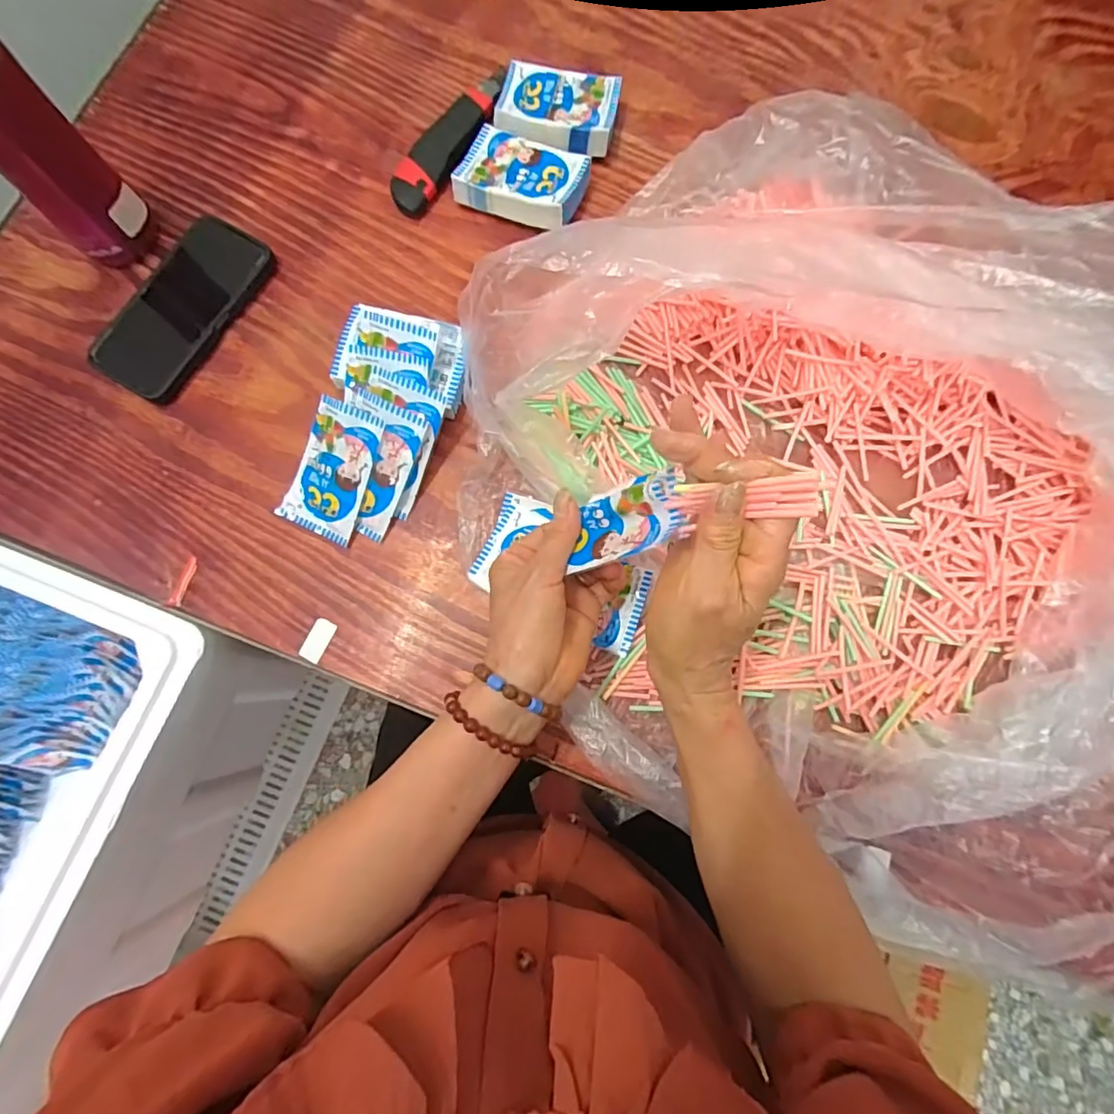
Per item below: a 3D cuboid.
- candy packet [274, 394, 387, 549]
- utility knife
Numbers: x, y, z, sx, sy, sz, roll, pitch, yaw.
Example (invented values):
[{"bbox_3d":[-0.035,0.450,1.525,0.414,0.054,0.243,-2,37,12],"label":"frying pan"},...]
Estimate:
[{"bbox_3d":[-0.179,-0.068,0.441,0.065,0.009,0.105,24,101,12],"label":"candy packet"},{"bbox_3d":[-0.098,-0.387,0.514,0.047,0.018,0.168,31,80,6],"label":"utility knife"}]

